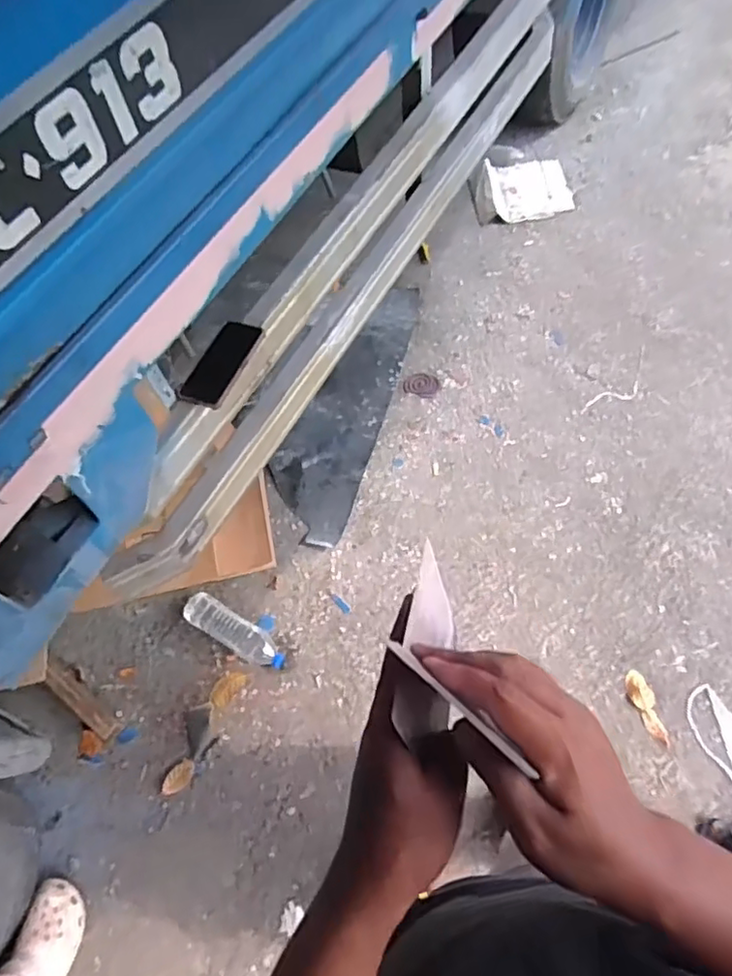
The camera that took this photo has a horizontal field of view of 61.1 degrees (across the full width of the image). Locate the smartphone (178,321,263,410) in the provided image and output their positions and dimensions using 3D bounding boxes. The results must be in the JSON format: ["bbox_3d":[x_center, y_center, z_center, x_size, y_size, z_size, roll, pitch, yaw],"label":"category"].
[{"bbox_3d":[-0.231,-0.200,0.990,0.063,0.014,0.157,24,72,6],"label":"smartphone"}]

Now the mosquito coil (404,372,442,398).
[{"bbox_3d":[0.171,-0.314,1.881,0.108,0.004,0.085,18,65,12],"label":"mosquito coil"}]

